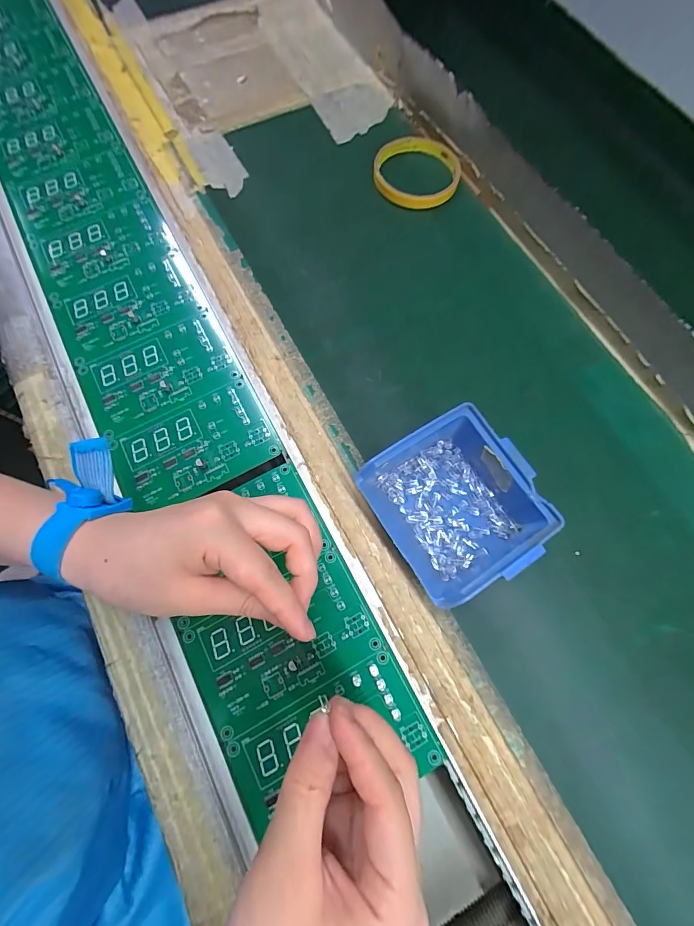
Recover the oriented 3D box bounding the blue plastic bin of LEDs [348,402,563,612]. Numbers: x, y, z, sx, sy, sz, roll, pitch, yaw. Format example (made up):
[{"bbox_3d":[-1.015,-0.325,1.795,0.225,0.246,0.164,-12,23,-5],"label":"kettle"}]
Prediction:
[{"bbox_3d":[0.073,0.029,0.265,0.095,0.054,0.102,-31,75,-8],"label":"blue plastic bin of LEDs"}]

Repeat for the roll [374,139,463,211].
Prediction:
[{"bbox_3d":[0.071,-0.295,0.385,0.083,0.015,0.083,0,73,2],"label":"roll"}]

